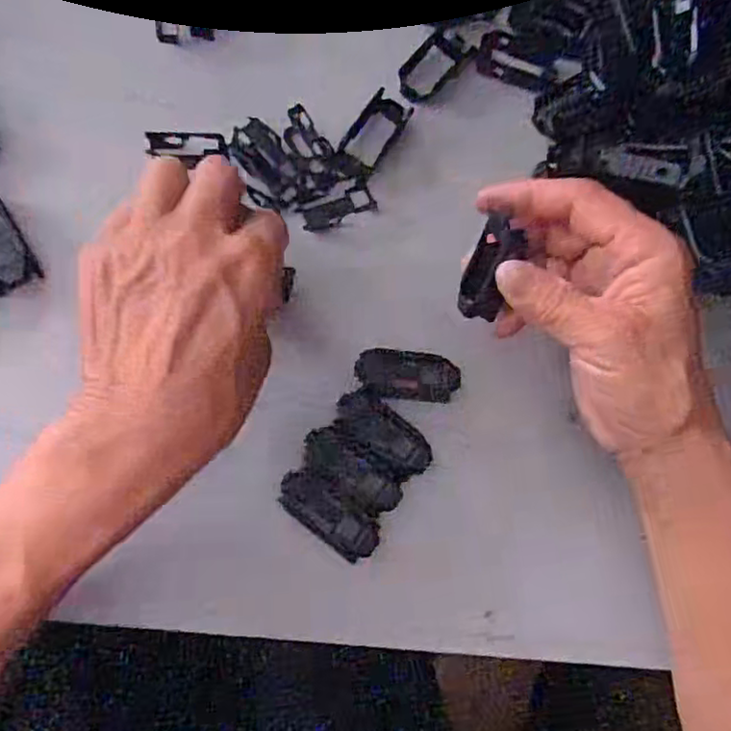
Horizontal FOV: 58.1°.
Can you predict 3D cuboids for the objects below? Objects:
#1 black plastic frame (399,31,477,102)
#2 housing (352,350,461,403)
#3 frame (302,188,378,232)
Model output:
[{"bbox_3d":[0.039,-0.165,0.362,0.025,0.005,0.052,37,74,0],"label":"black plastic frame"},{"bbox_3d":[0.020,0.005,0.321,0.049,0.015,0.023,6,77,-8],"label":"housing"},{"bbox_3d":[-0.013,-0.080,0.337,0.039,0.004,0.013,-23,82,-13],"label":"frame"}]

